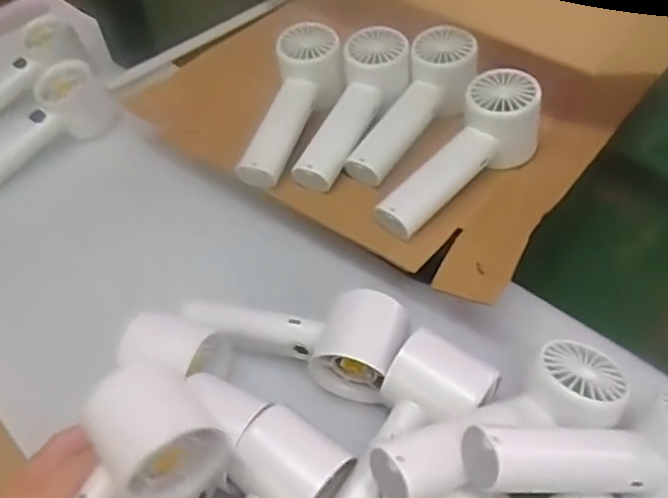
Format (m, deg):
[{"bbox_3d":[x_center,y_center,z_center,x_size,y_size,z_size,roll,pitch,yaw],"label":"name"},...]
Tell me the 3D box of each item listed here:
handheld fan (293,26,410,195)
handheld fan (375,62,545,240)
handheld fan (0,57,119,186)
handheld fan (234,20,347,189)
[{"bbox_3d":[0.016,-0.118,0.513,0.052,0.037,0.160,20,68,19],"label":"handheld fan"},{"bbox_3d":[0.097,-0.065,0.473,0.160,0.052,0.052,-45,59,-12],"label":"handheld fan"},{"bbox_3d":[-0.296,-0.115,0.607,0.072,0.048,0.163,37,75,30],"label":"handheld fan"},{"bbox_3d":[-0.036,-0.123,0.523,0.059,0.039,0.162,15,67,16],"label":"handheld fan"}]

